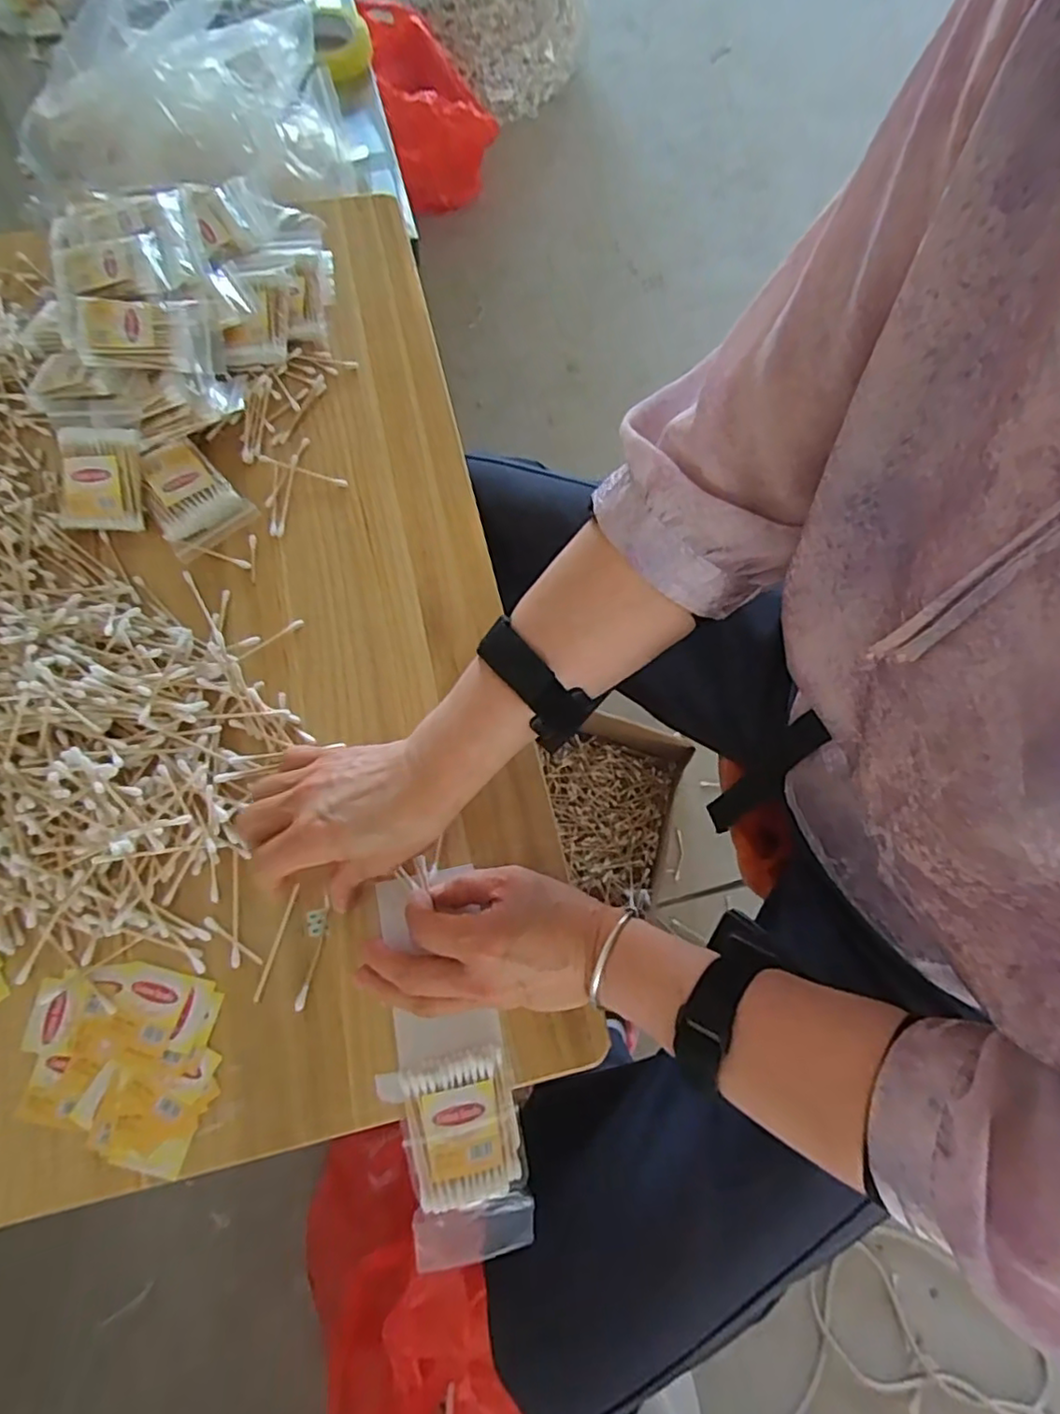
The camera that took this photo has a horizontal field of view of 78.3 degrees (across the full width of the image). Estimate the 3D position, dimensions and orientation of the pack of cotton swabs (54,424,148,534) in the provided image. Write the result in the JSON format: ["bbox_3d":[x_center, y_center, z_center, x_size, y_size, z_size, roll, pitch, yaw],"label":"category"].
[{"bbox_3d":[-0.310,-0.164,0.469,0.055,0.016,0.069,0,100,-4],"label":"pack of cotton swabs"}]

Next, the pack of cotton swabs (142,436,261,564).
[{"bbox_3d":[-0.260,-0.159,0.493,0.063,0.022,0.085,-41,76,-15],"label":"pack of cotton swabs"}]

